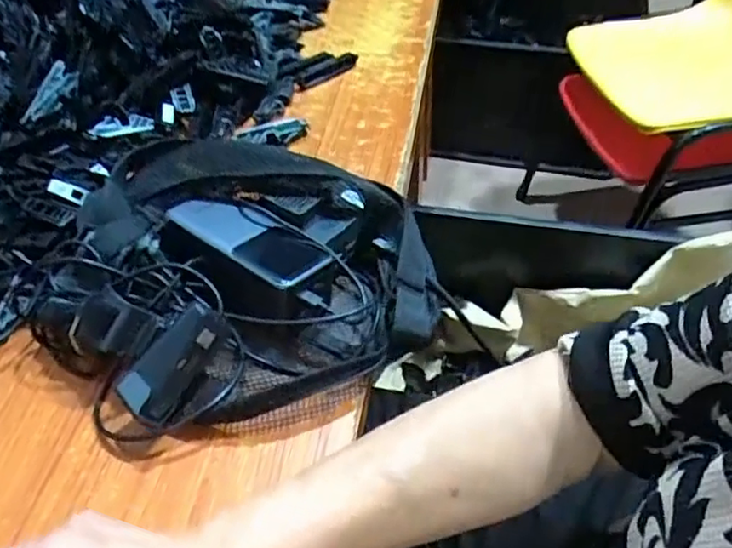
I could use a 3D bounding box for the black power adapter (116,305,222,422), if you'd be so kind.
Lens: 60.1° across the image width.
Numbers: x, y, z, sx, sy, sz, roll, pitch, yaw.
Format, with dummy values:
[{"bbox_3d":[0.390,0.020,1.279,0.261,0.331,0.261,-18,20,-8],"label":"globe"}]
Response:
[{"bbox_3d":[-0.119,0.053,0.391,0.028,0.022,0.073,28,77,26],"label":"black power adapter"}]

